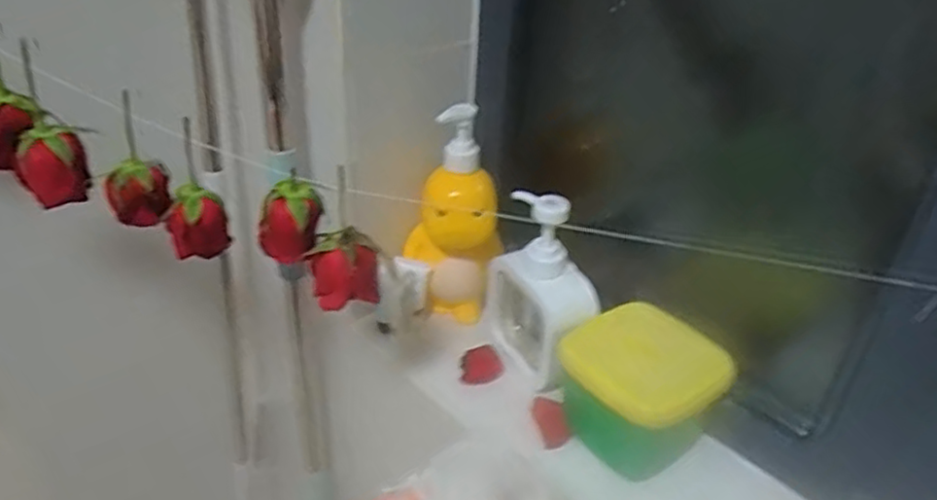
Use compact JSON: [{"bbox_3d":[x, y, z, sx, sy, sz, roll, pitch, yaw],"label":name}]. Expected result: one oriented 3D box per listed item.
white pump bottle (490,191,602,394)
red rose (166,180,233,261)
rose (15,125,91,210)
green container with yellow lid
[{"bbox_3d":[0.069,0.035,0.628,0.052,0.171,0.113,-15,37,-28],"label":"white pump bottle"},{"bbox_3d":[-0.186,-0.017,0.480,0.039,0.046,0.033,-10,35,-23],"label":"red rose"},{"bbox_3d":[-0.284,-0.055,0.475,0.043,0.046,0.034,-17,38,-31],"label":"rose"},{"bbox_3d":[0.137,0.117,0.565,0.105,0.093,0.113,-23,41,-37],"label":"green container with yellow lid"}]

